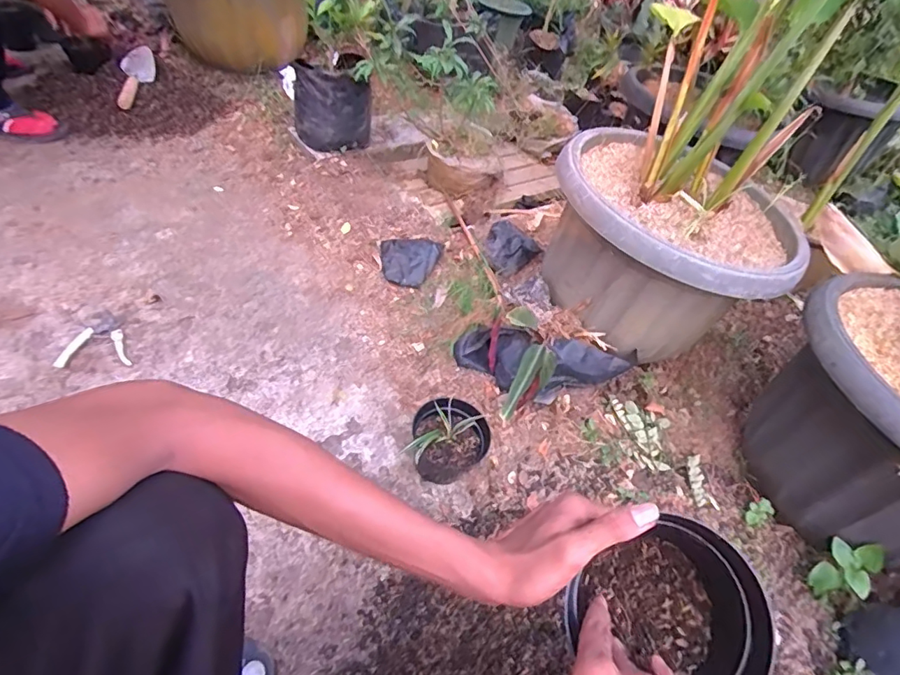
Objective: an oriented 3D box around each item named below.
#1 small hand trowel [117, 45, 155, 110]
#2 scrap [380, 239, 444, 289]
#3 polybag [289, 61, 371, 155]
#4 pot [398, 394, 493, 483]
[{"bbox_3d":[-0.963,-0.787,1.545,0.090,0.058,0.238,6,71,-2],"label":"small hand trowel"},{"bbox_3d":[-0.086,-0.189,1.226,0.154,0.046,0.140,2,46,-15],"label":"scrap"},{"bbox_3d":[-0.346,-0.672,1.508,0.225,0.249,0.178,1,46,-15],"label":"polybag"},{"bbox_3d":[-0.012,0.172,0.854,0.134,0.114,0.110,4,45,-13],"label":"pot"}]

